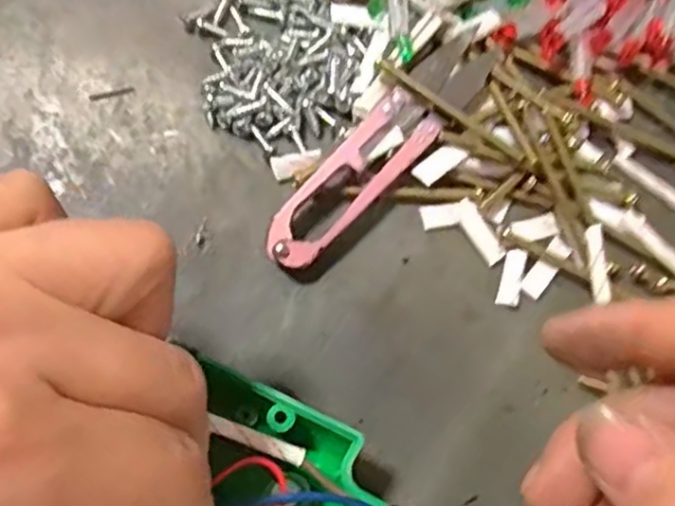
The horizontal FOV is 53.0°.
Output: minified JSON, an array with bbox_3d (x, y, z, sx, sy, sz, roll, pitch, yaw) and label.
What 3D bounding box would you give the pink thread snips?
[{"bbox_3d":[0.014,-0.034,0.221,0.020,0.010,0.099,42,79,9],"label":"pink thread snips"}]

